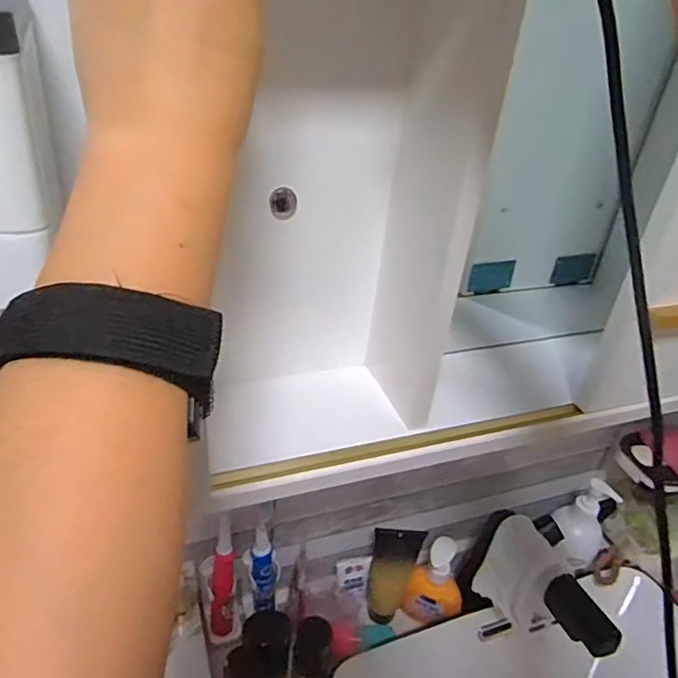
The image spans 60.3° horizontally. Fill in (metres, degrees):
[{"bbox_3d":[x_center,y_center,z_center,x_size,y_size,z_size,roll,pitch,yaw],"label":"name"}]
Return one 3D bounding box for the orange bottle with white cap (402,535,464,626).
[{"bbox_3d":[0.121,0.299,0.712,0.064,0.119,0.045,-3,35,-15],"label":"orange bottle with white cap"}]

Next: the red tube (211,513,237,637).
[{"bbox_3d":[-0.122,0.251,0.612,0.025,0.155,0.033,-2,35,-14],"label":"red tube"}]

